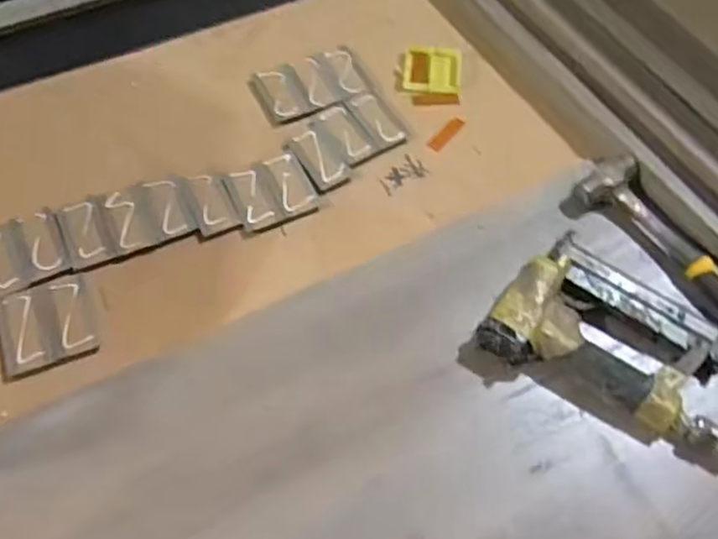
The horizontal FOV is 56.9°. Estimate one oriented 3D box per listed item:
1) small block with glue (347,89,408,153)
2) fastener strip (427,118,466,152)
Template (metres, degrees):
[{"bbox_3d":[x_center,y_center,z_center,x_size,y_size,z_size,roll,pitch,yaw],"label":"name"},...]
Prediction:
[{"bbox_3d":[0.020,-0.163,0.721,0.035,0.004,0.079,-23,64,-15],"label":"small block with glue"},{"bbox_3d":[0.097,-0.150,0.725,0.014,0.004,0.056,37,65,19],"label":"fastener strip"}]

